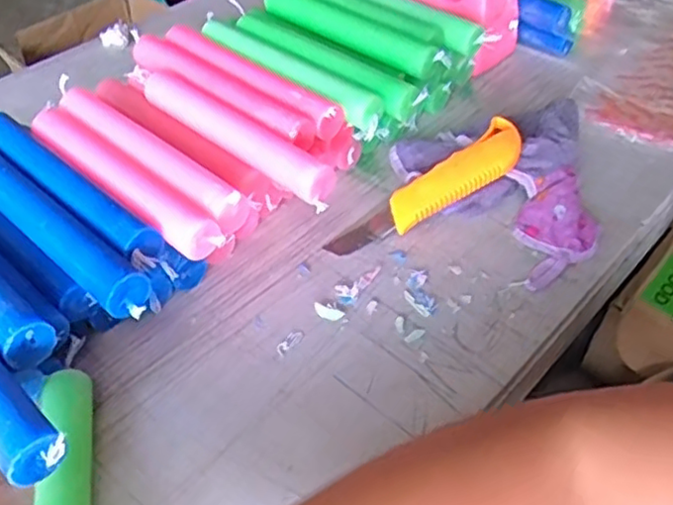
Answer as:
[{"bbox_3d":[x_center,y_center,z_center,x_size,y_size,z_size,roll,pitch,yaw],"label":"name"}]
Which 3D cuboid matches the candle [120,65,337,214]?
[{"bbox_3d":[-0.082,-0.093,0.501,0.207,0.022,0.025,34,54,29],"label":"candle"}]

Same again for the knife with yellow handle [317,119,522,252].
[{"bbox_3d":[0.070,-0.048,0.512,0.172,0.023,0.039,-33,52,-10],"label":"knife with yellow handle"}]

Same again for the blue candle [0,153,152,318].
[{"bbox_3d":[-0.192,-0.023,0.435,0.203,0.024,0.028,34,54,29],"label":"blue candle"}]

